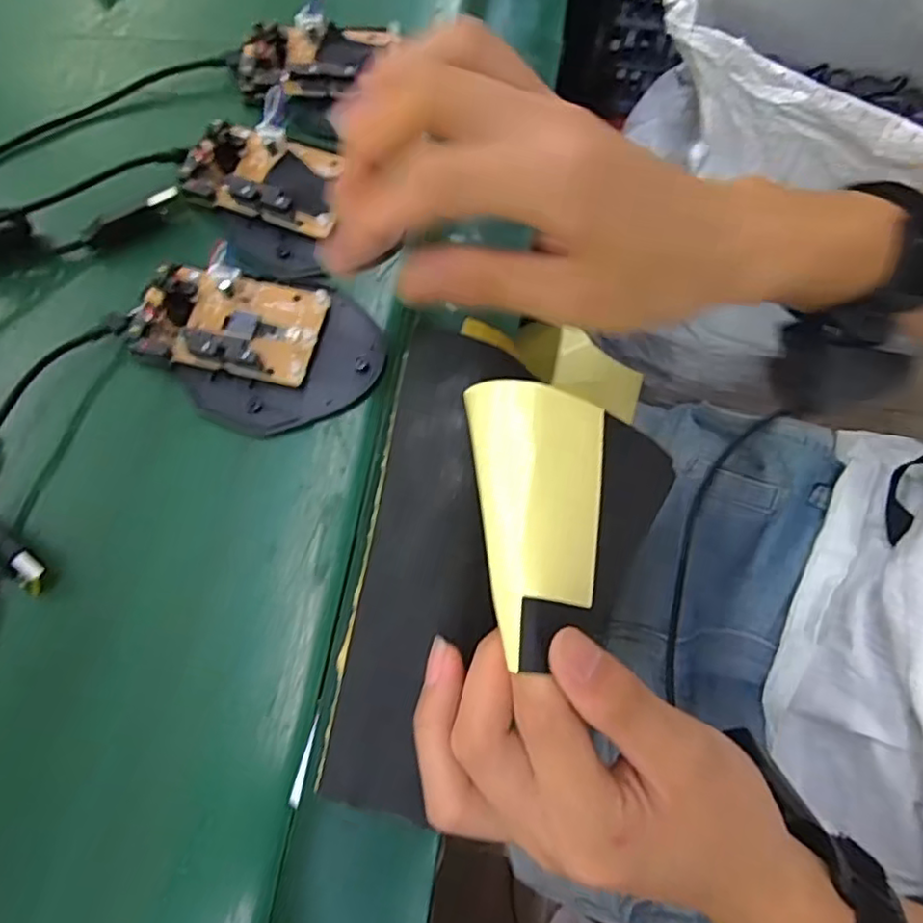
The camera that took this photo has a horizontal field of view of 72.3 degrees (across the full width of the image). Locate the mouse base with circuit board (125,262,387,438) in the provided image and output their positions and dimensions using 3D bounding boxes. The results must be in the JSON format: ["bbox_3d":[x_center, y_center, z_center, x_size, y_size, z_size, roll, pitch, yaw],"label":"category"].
[{"bbox_3d":[-0.087,-0.050,0.269,0.100,0.015,0.069,15,72,3],"label":"mouse base with circuit board"}]

